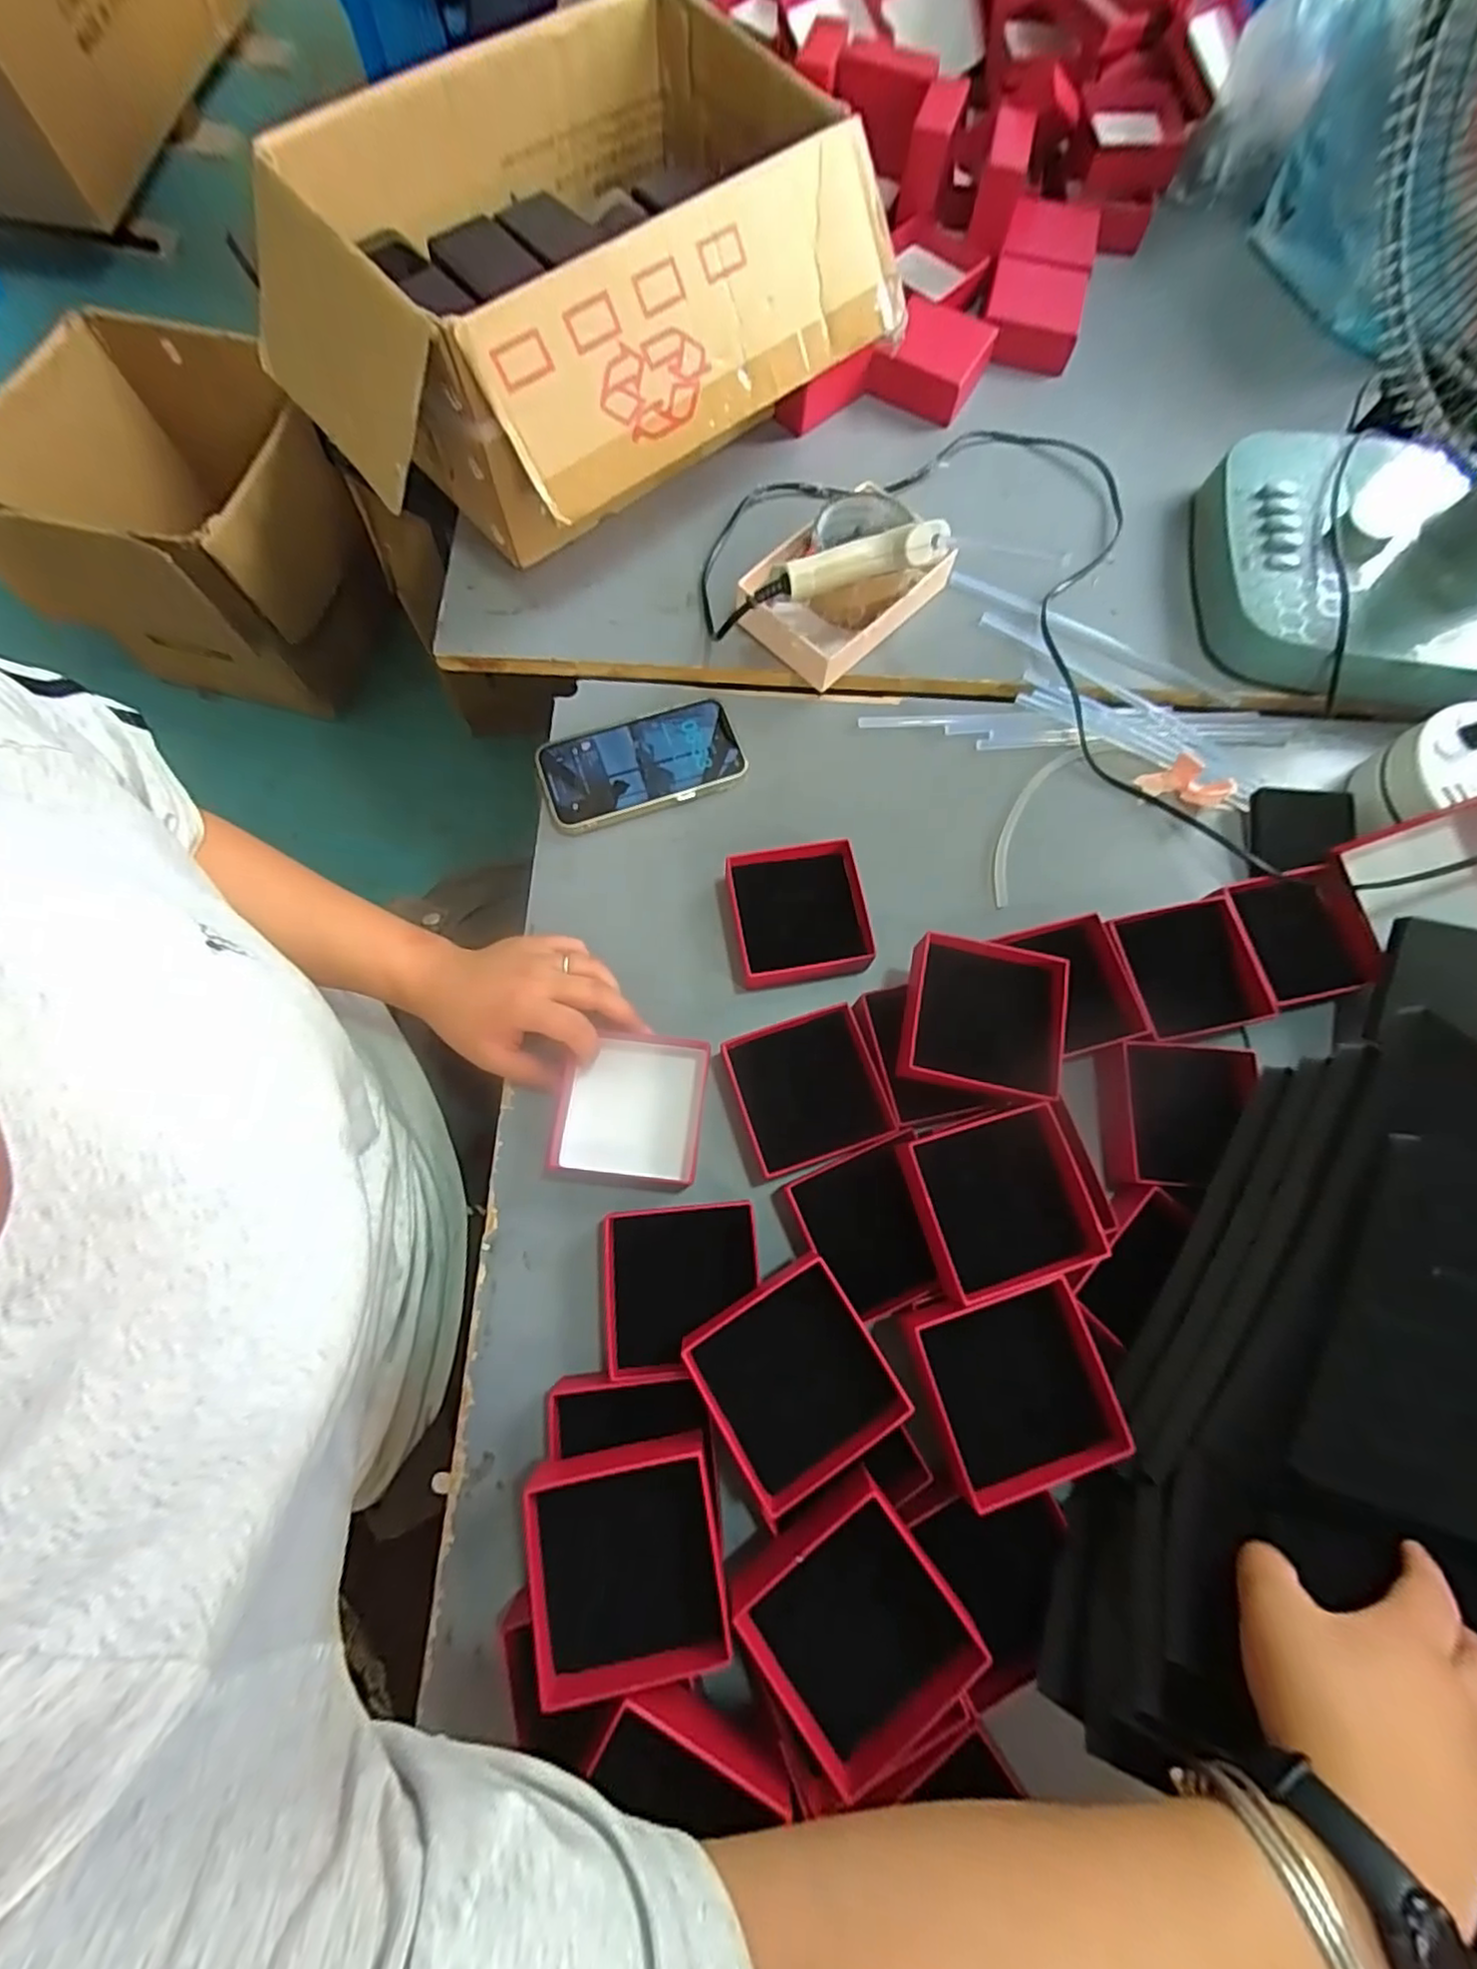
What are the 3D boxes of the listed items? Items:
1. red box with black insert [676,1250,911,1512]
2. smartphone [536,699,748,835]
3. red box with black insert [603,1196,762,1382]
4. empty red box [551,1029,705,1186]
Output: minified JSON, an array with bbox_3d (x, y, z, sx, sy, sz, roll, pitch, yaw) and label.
[{"bbox_3d":[0.029,0.204,0.350,0.088,0.027,0.088,-29,77,-10],"label":"red box with black insert"},{"bbox_3d":[-0.072,-0.163,0.500,0.147,0.019,0.072,-18,75,-7],"label":"smartphone"},{"bbox_3d":[-0.034,0.176,0.392,0.089,0.031,0.086,-4,74,-4],"label":"red box with black insert"},{"bbox_3d":[-0.071,0.079,0.433,0.092,0.030,0.092,8,73,0],"label":"empty red box"}]

